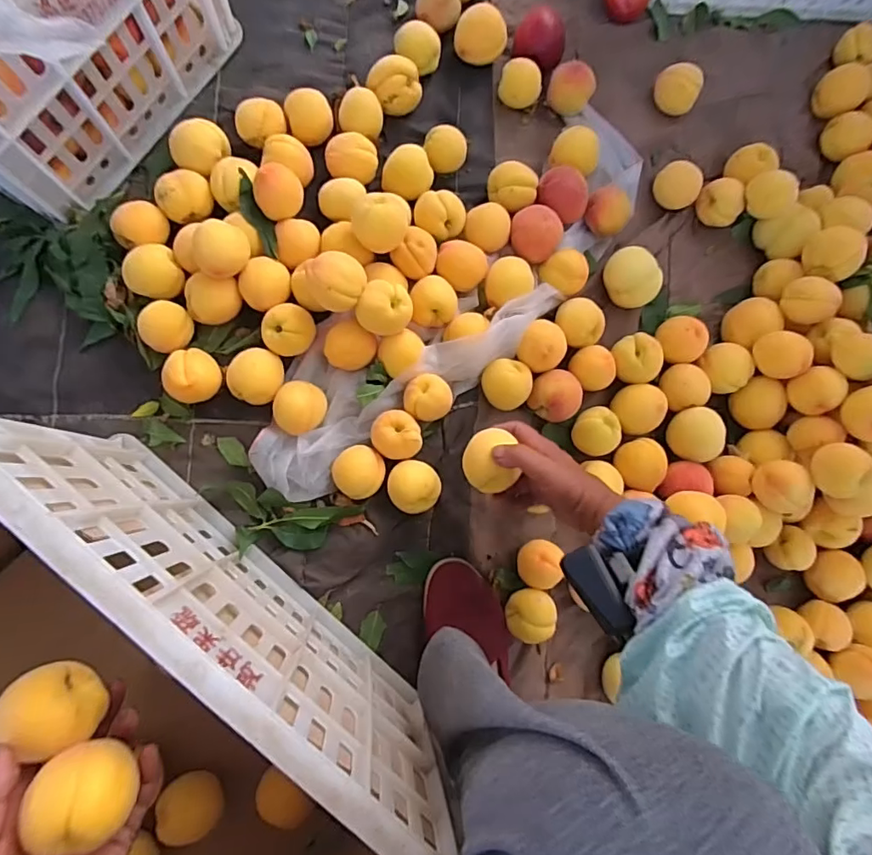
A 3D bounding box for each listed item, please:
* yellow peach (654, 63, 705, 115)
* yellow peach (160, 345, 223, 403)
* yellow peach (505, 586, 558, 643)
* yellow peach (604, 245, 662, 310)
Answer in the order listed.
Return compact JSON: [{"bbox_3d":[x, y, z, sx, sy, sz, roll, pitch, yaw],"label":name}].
[{"bbox_3d":[0.324,-0.455,0.691,0.060,0.048,0.049,39,81,-3],"label":"yellow peach"},{"bbox_3d":[-0.270,-0.057,0.569,0.058,0.050,0.059,1,83,-9],"label":"yellow peach"},{"bbox_3d":[0.109,0.215,0.591,0.052,0.049,0.056,1,83,-9],"label":"yellow peach"},{"bbox_3d":[0.247,-0.188,0.650,0.059,0.061,0.069,-19,88,-9],"label":"yellow peach"}]

